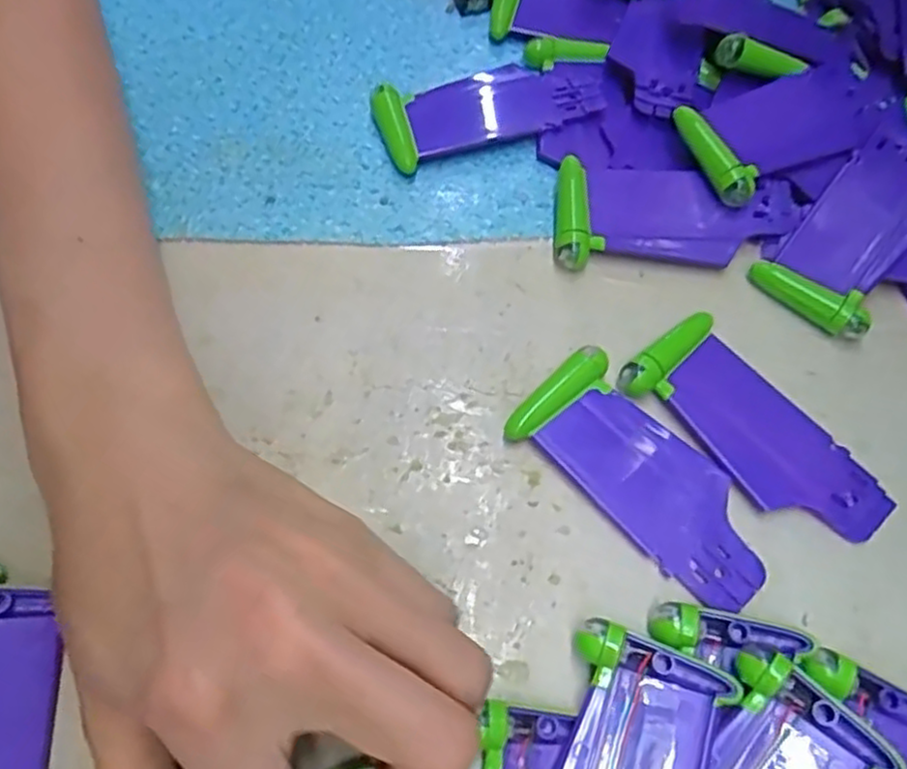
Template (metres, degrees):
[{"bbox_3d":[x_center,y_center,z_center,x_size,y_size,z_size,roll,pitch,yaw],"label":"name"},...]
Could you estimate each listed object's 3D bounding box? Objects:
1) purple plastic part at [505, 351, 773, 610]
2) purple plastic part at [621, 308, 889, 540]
[{"bbox_3d":[0.063,0.030,0.232,0.038,0.007,0.089,-41,70,-20],"label":"purple plastic part"},{"bbox_3d":[0.101,0.015,0.239,0.040,0.008,0.089,-39,70,-19],"label":"purple plastic part"}]

